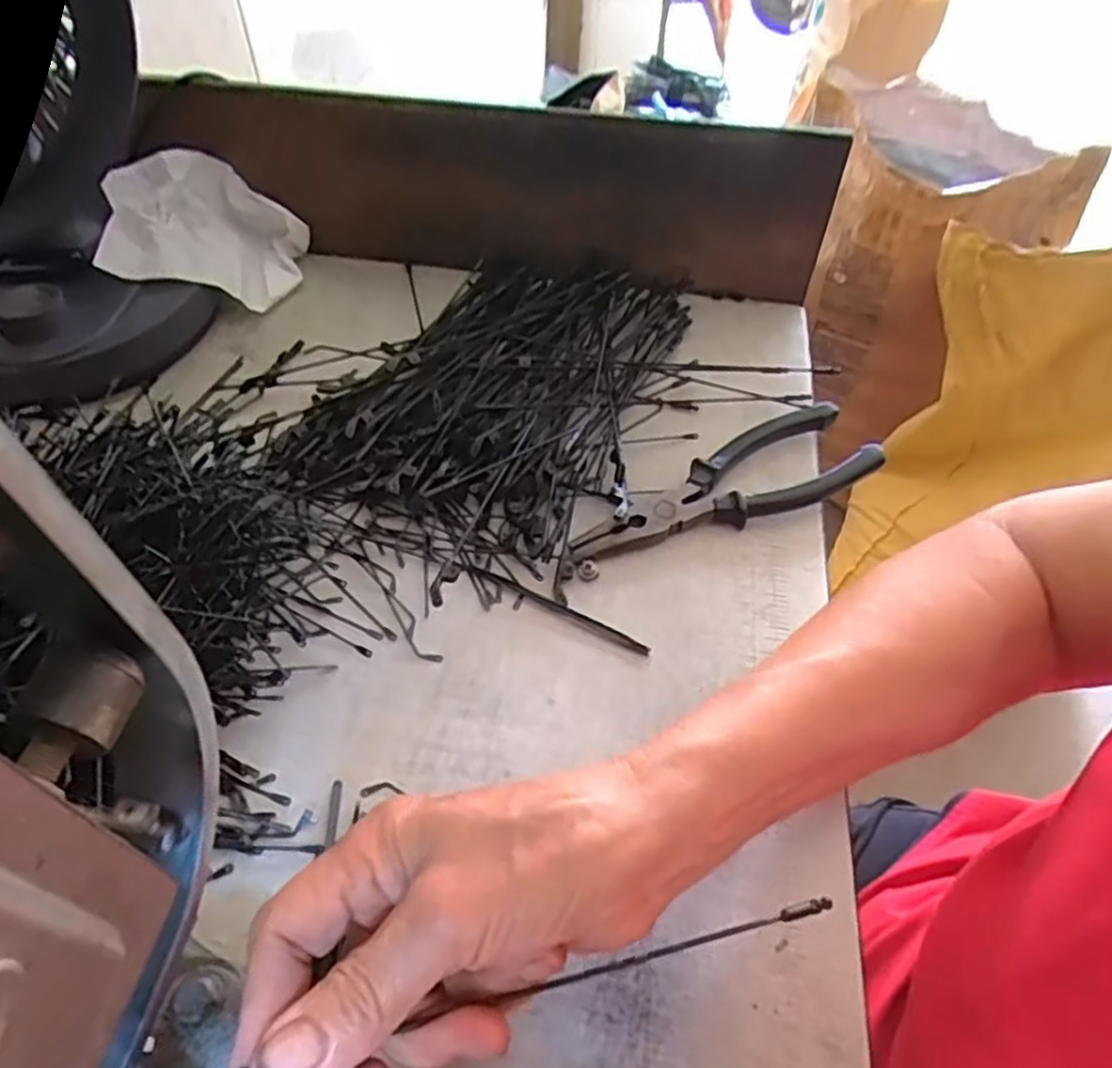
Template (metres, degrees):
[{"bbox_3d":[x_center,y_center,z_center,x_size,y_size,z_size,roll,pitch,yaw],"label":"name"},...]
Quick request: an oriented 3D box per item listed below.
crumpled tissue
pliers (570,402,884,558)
[{"bbox_3d":[-0.232,-0.199,0.500,0.120,0.067,0.100,-10,53,-11],"label":"crumpled tissue"},{"bbox_3d":[0.092,-0.022,0.399,0.174,0.024,0.054,-23,56,-20],"label":"pliers"}]

